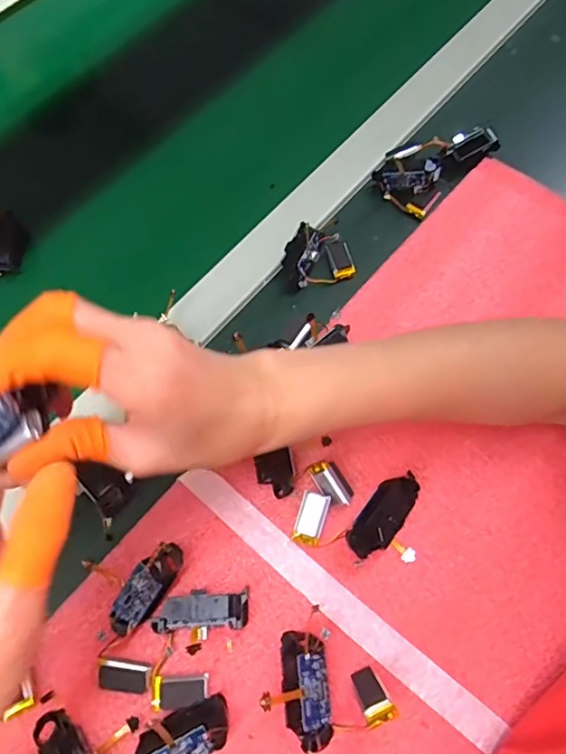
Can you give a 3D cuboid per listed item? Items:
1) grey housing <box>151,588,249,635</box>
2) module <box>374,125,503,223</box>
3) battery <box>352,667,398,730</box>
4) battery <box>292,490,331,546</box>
[{"bbox_3d":[-0.046,0.132,0.303,0.052,0.022,0.020,-4,67,1],"label":"grey housing"},{"bbox_3d":[0.127,-0.186,0.444,0.061,0.025,0.101,42,75,18],"label":"module"},{"bbox_3d":[0.045,0.166,0.281,0.015,0.033,0.008,-27,111,-9],"label":"battery"},{"bbox_3d":[0.017,0.085,0.323,0.017,0.004,0.031,17,83,4],"label":"battery"}]

